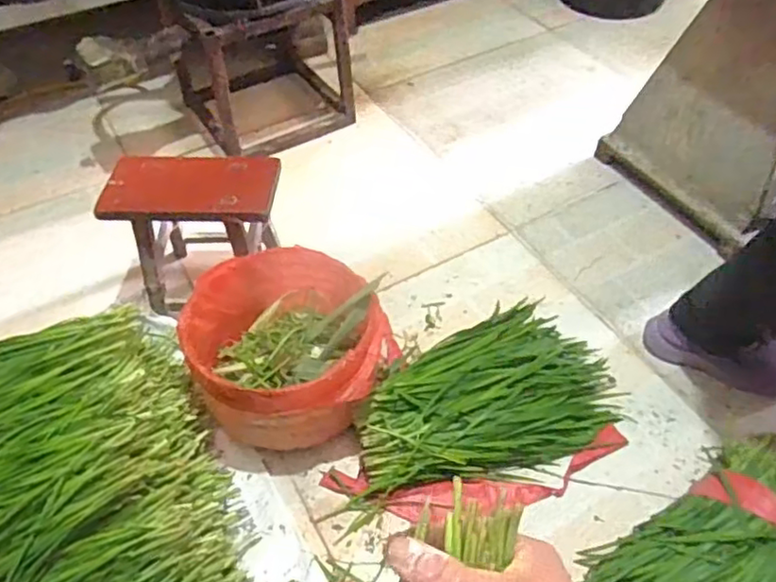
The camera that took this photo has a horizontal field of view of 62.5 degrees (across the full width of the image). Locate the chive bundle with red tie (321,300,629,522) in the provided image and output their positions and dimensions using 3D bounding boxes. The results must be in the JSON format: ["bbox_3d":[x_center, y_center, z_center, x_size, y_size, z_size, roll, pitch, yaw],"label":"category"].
[{"bbox_3d":[0.146,0.184,0.984,0.456,0.077,0.283,-30,55,-23],"label":"chive bundle with red tie"}]

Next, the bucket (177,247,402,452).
[{"bbox_3d":[-0.147,0.088,1.001,0.288,0.183,0.293,0,49,0],"label":"bucket"}]

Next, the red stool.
[{"bbox_3d":[-0.316,-0.107,1.117,0.268,0.240,0.184,-3,49,-1],"label":"red stool"}]

